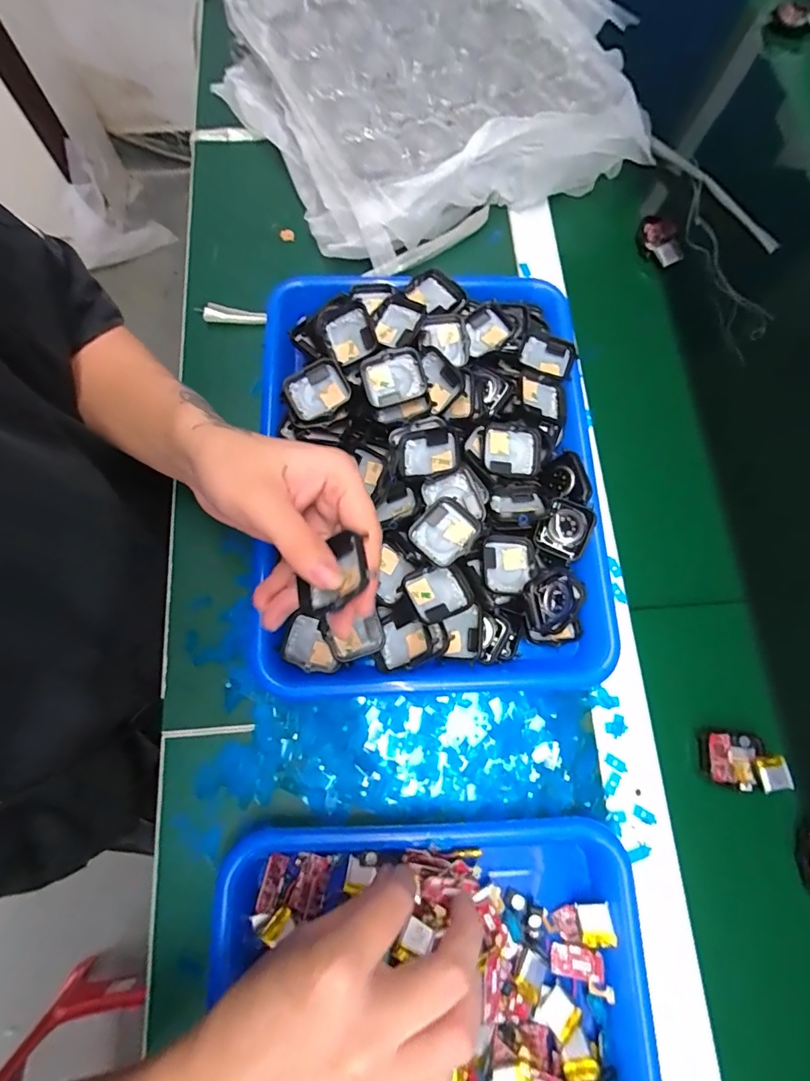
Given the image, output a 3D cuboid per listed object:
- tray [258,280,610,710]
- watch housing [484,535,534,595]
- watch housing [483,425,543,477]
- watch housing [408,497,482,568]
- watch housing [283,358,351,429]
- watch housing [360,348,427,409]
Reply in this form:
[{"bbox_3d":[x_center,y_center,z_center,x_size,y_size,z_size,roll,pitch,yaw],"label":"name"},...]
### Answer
[{"bbox_3d":[0.015,-0.055,0.346,0.248,0.064,0.327,-1,74,-2],"label":"tray"},{"bbox_3d":[0.073,0.017,0.329,0.034,0.012,0.042,2,74,-1],"label":"watch housing"},{"bbox_3d":[0.078,-0.063,0.342,0.042,0.017,0.036,6,74,0],"label":"watch housing"},{"bbox_3d":[0.027,-0.004,0.320,0.037,0.017,0.043,43,77,10],"label":"watch housing"},{"bbox_3d":[-0.063,-0.105,0.337,0.046,0.012,0.042,-40,79,-12],"label":"watch housing"},{"bbox_3d":[-0.008,-0.114,0.332,0.043,0.018,0.035,-15,75,-6],"label":"watch housing"}]

